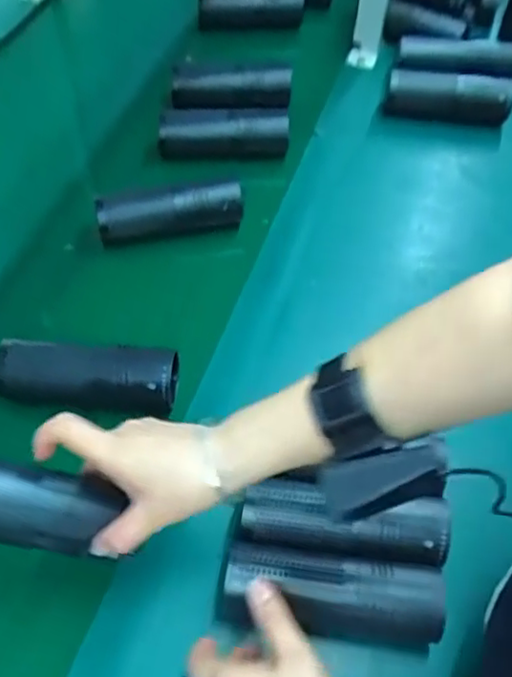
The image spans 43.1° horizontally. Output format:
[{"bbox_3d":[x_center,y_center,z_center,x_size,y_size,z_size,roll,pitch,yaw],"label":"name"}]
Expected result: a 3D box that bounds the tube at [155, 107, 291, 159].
[{"bbox_3d":[-0.044,-0.260,0.821,0.167,0.063,0.047,1,54,-2],"label":"tube"}]

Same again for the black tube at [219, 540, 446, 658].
[{"bbox_3d":[0.057,0.195,0.494,0.160,0.052,0.056,11,54,2],"label":"black tube"}]

